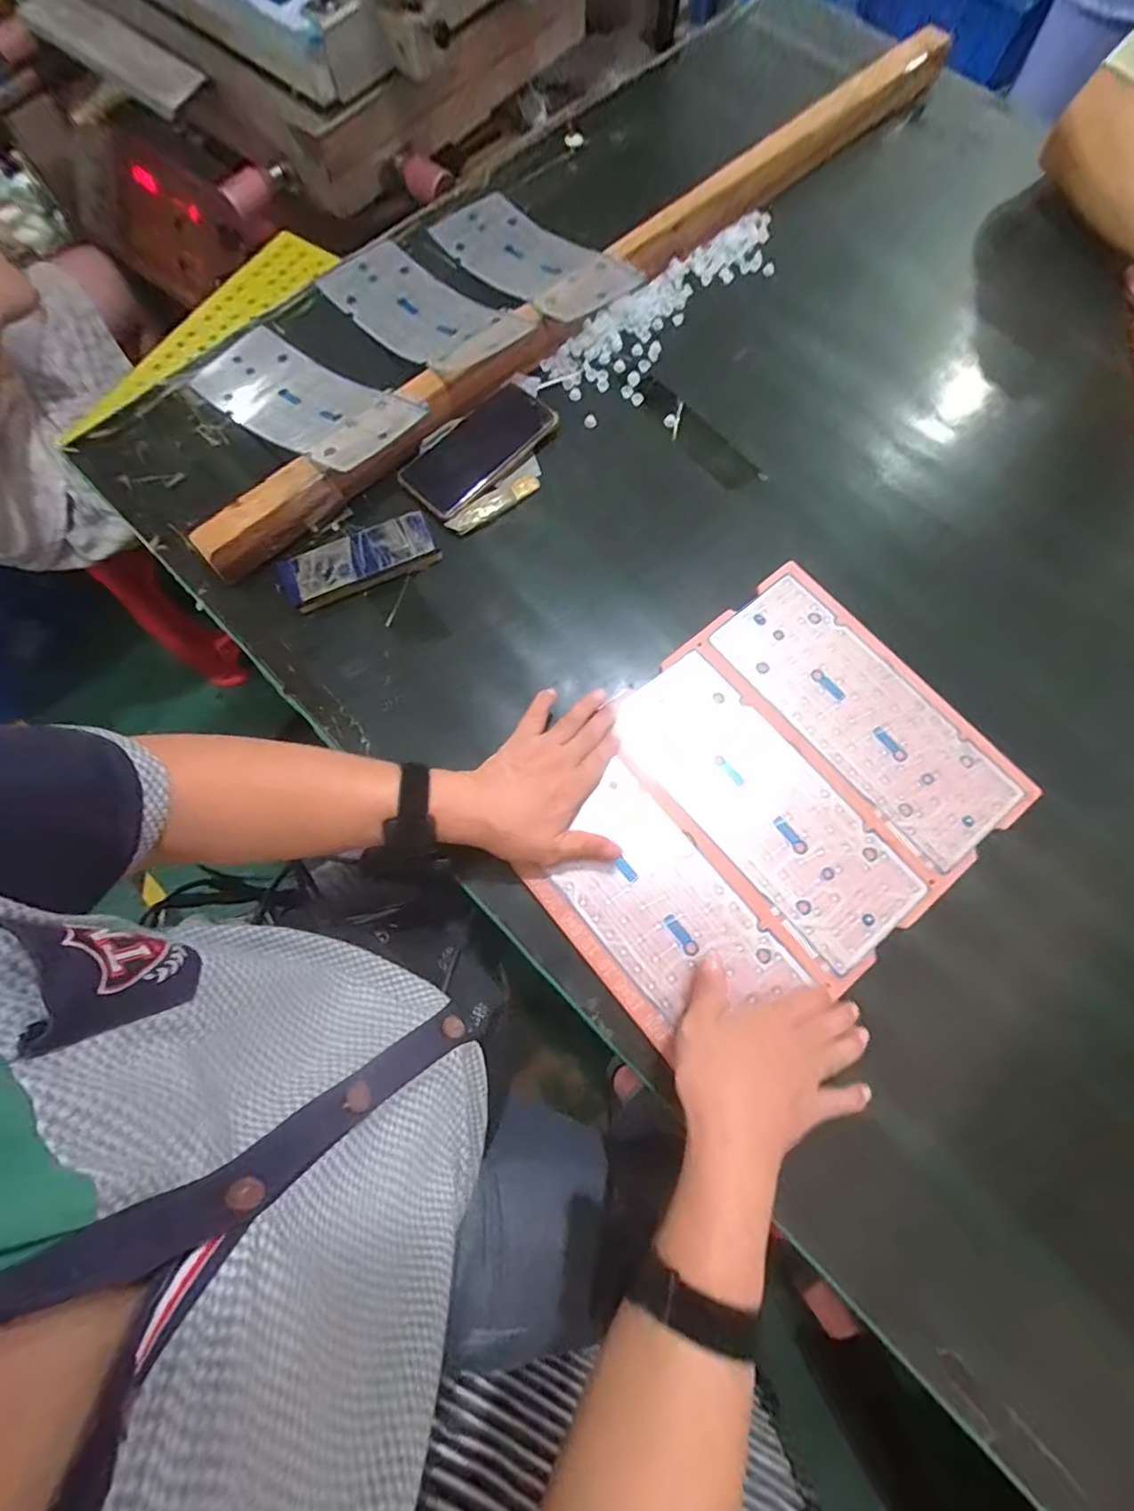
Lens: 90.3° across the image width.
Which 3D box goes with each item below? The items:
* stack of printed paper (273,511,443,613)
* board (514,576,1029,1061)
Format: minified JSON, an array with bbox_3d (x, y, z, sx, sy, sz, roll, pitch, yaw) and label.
[{"bbox_3d":[-0.201,-0.186,0.542,0.146,0.026,0.052,-24,75,-6],"label":"stack of printed paper"},{"bbox_3d":[0.162,0.041,0.474,0.380,0.012,0.283,-40,77,-9],"label":"board"}]

